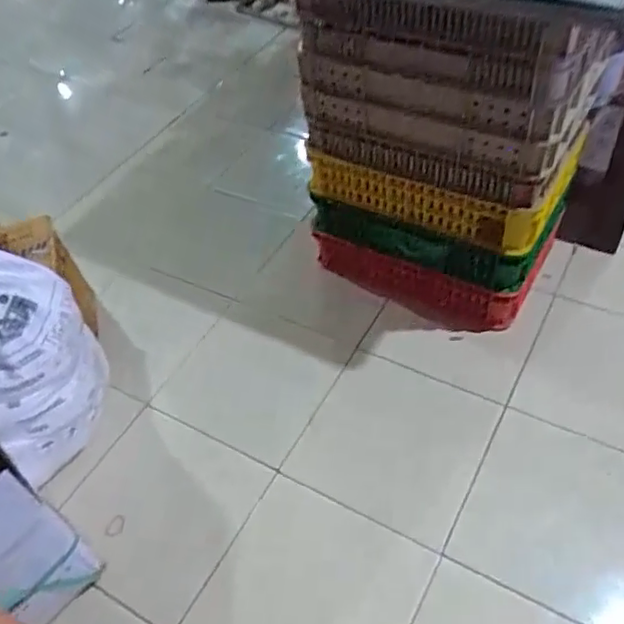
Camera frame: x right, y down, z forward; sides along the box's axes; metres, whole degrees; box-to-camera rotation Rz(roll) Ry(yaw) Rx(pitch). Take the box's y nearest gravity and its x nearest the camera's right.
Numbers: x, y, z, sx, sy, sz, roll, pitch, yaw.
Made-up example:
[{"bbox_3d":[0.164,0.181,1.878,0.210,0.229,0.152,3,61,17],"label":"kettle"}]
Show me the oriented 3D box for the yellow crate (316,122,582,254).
[{"bbox_3d":[0.337,-0.377,1.659,0.650,0.168,0.375,18,53,21],"label":"yellow crate"}]

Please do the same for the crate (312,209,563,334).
[{"bbox_3d":[0.366,-0.206,1.833,0.627,0.153,0.452,22,54,24],"label":"crate"}]

